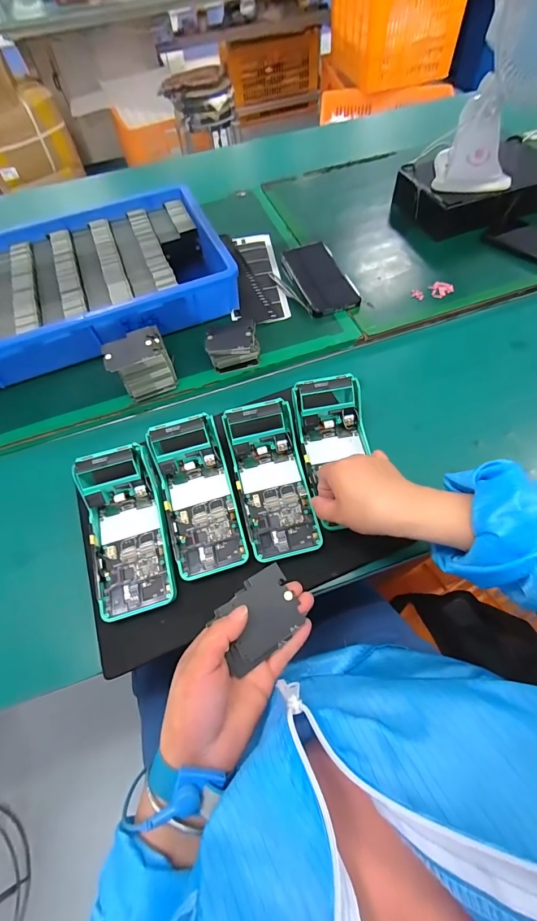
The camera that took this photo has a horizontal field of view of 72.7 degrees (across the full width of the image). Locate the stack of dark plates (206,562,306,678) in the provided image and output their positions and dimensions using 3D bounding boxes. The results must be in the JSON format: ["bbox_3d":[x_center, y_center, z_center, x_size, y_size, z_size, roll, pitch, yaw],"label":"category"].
[{"bbox_3d":[-0.008,0.133,0.314,0.072,0.015,0.057,-29,57,-18],"label":"stack of dark plates"}]

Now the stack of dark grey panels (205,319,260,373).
[{"bbox_3d":[-0.051,-0.164,0.517,0.070,0.035,0.064,-9,54,-4],"label":"stack of dark grey panels"}]

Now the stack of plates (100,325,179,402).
[{"bbox_3d":[-0.172,-0.126,0.495,0.078,0.073,0.055,-20,55,-12],"label":"stack of plates"}]

